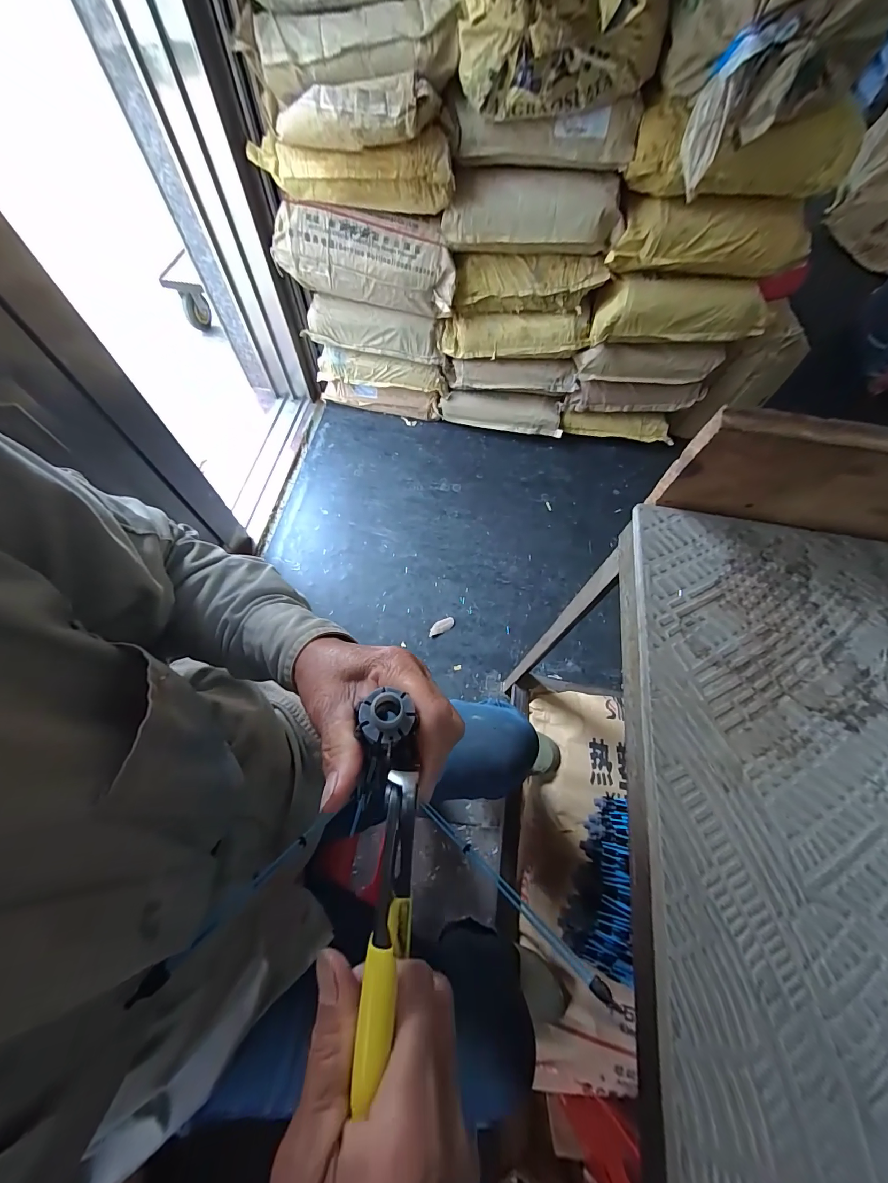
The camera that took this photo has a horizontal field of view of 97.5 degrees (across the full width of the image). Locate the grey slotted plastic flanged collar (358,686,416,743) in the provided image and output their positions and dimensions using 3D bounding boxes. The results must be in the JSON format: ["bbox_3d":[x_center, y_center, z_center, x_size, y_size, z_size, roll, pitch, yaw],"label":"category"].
[{"bbox_3d":[-0.025,0.055,0.169,0.023,0.013,0.020,0,65,-2],"label":"grey slotted plastic flanged collar"}]

